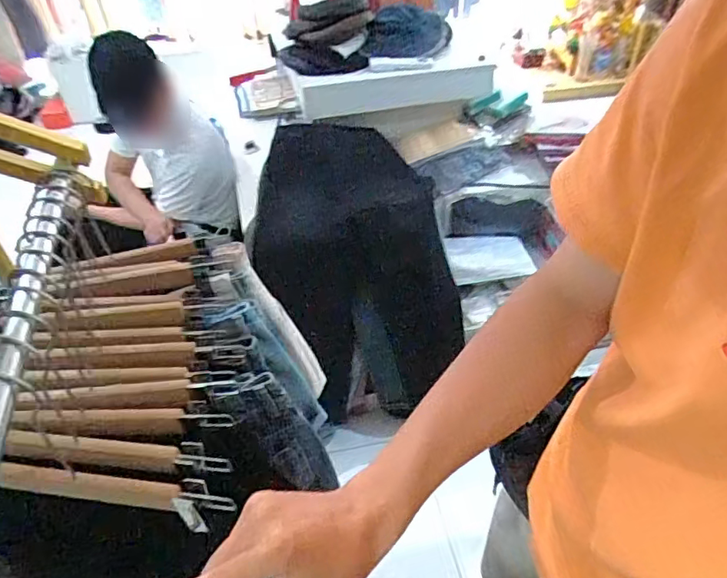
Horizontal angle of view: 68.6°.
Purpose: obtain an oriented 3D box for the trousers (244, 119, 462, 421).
[{"bbox_3d":[-0.012,-0.035,1.618,0.535,0.905,0.090,-18,18,-8],"label":"trousers"}]

